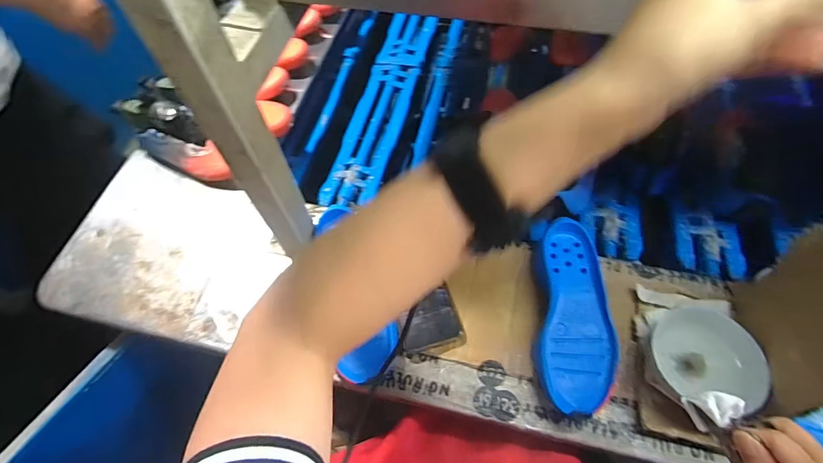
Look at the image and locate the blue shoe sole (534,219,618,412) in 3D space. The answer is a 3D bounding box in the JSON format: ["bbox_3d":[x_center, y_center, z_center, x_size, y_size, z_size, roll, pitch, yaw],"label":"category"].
[{"bbox_3d":[0.196,0.097,0.504,0.084,0.034,0.230,3,61,5],"label":"blue shoe sole"}]

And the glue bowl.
[{"bbox_3d":[0.317,0.146,0.453,0.102,0.063,0.103,-1,61,2],"label":"glue bowl"}]

